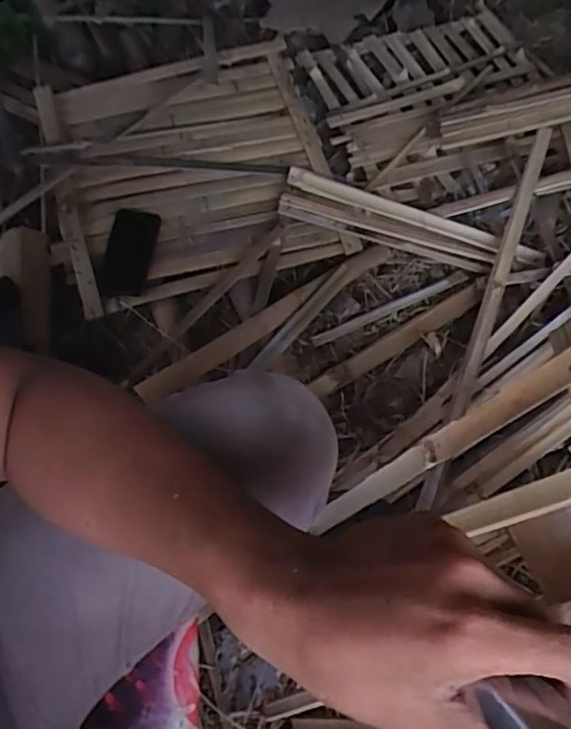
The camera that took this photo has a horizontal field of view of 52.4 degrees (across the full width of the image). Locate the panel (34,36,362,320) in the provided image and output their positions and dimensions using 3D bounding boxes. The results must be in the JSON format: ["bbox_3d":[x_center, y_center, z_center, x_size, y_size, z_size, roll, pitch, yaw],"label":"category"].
[{"bbox_3d":[-0.181,-0.369,1.080,0.511,0.054,0.490,-16,77,-9],"label":"panel"}]

